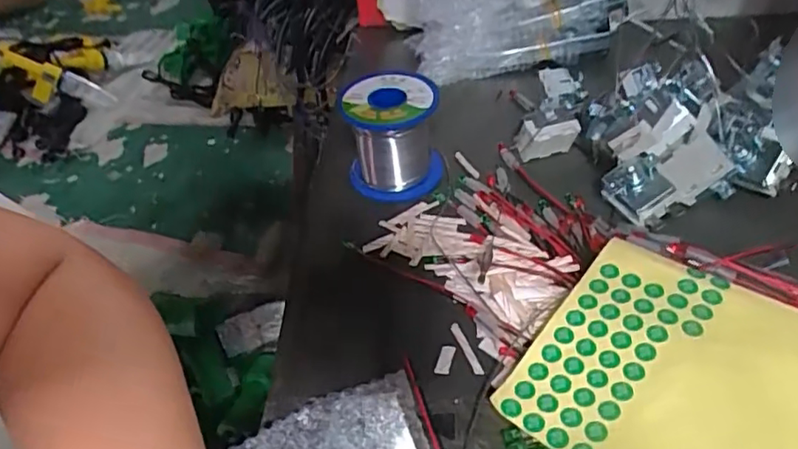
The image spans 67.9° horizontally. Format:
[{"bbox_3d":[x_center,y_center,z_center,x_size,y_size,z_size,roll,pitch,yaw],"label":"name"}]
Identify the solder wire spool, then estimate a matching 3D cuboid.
[{"bbox_3d":[-0.005,-0.064,0.407,0.063,0.058,0.062,-9,46,-4],"label":"solder wire spool"}]

